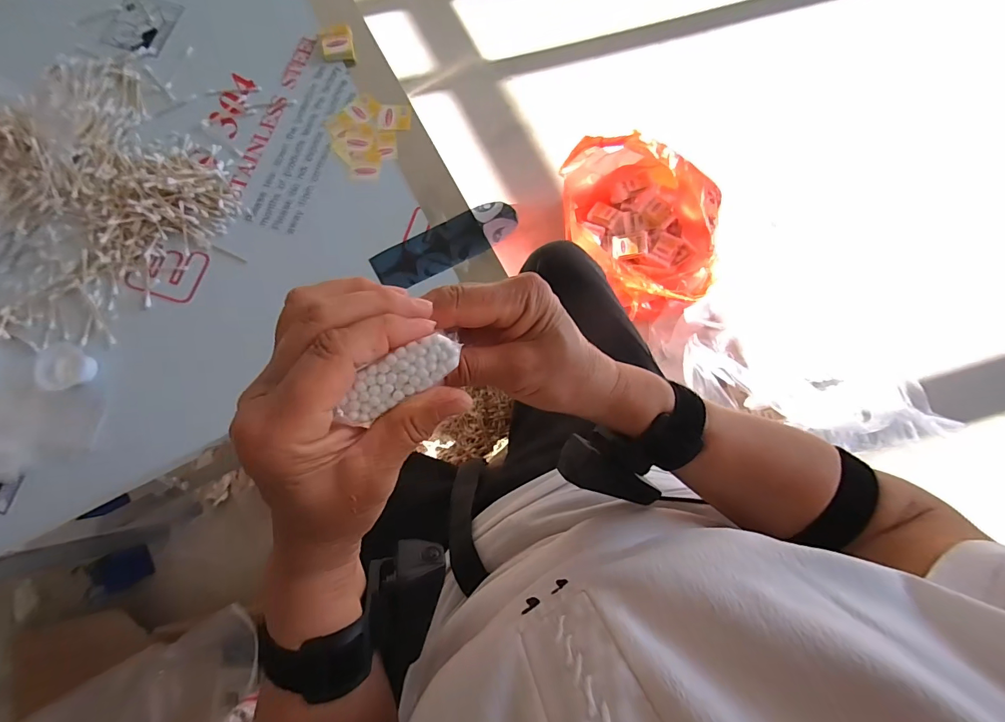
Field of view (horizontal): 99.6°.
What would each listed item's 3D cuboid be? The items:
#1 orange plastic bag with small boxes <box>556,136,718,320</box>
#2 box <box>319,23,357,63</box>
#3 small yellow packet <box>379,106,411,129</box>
[{"bbox_3d":[0.301,-0.287,0.904,0.300,0.170,0.396,-6,78,-1],"label":"orange plastic bag with small boxes"},{"bbox_3d":[-0.231,-0.444,0.596,0.041,0.026,0.037,-8,78,-2],"label":"box"},{"bbox_3d":[-0.148,-0.334,0.583,0.043,0.005,0.040,-1,78,0],"label":"small yellow packet"}]

